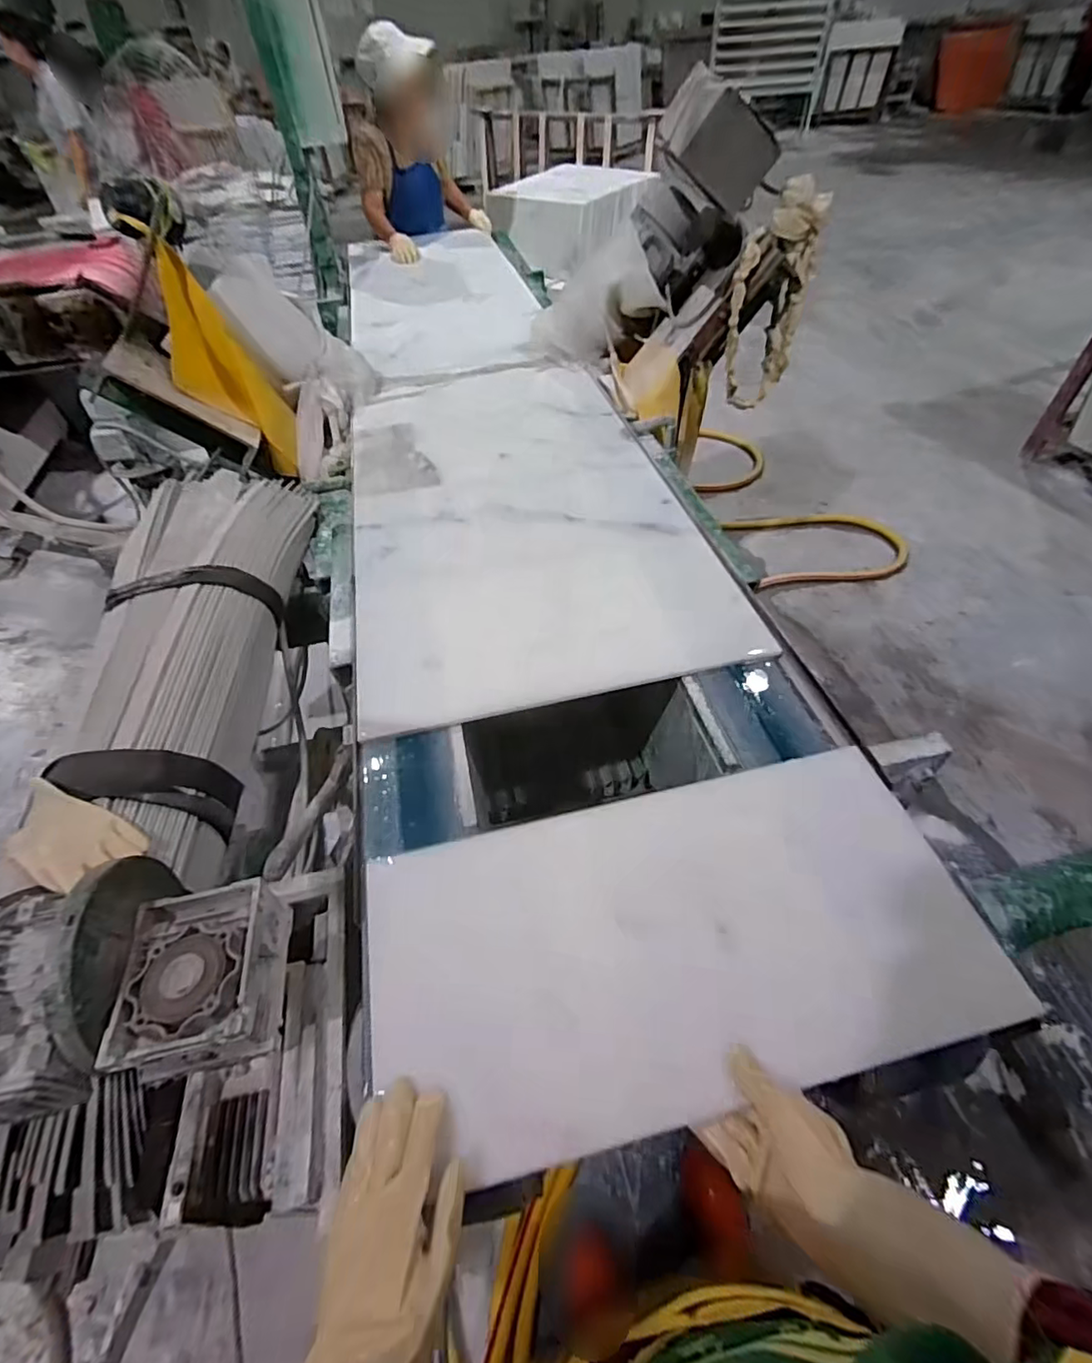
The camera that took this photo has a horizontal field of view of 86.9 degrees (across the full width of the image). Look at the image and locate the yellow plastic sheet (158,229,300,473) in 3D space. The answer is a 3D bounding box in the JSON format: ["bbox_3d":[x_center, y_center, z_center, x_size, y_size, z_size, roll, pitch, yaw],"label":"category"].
[{"bbox_3d":[-0.721,-0.682,1.298,0.165,0.446,0.037,-46,40,-13],"label":"yellow plastic sheet"}]

